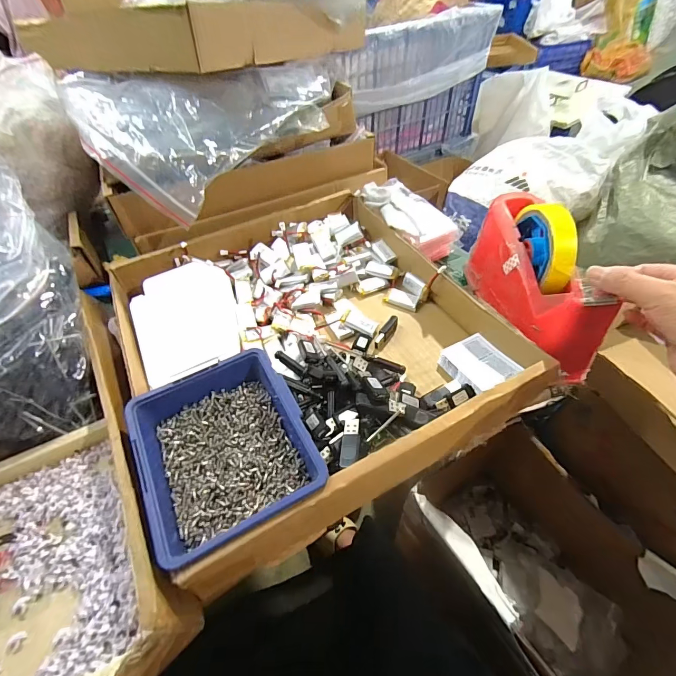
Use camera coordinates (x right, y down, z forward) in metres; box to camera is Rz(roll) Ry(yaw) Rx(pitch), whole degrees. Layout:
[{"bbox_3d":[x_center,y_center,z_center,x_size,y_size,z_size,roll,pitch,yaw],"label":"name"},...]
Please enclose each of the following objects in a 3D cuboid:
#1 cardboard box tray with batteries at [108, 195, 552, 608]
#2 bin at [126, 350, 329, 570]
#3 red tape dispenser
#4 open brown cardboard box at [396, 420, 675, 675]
[{"bbox_3d":[-0.038,-0.017,0.409,0.355,0.061,0.398,-23,52,-16],"label":"cardboard box tray with batteries"},{"bbox_3d":[-0.088,0.093,0.305,0.125,0.054,0.137,-24,52,-17],"label":"bin"},{"bbox_3d":[0.200,-0.068,0.381,0.056,0.102,0.198,-5,49,-1],"label":"red tape dispenser"},{"bbox_3d":[0.358,0.429,0.706,0.318,0.288,0.450,-23,51,-16],"label":"open brown cardboard box"}]

